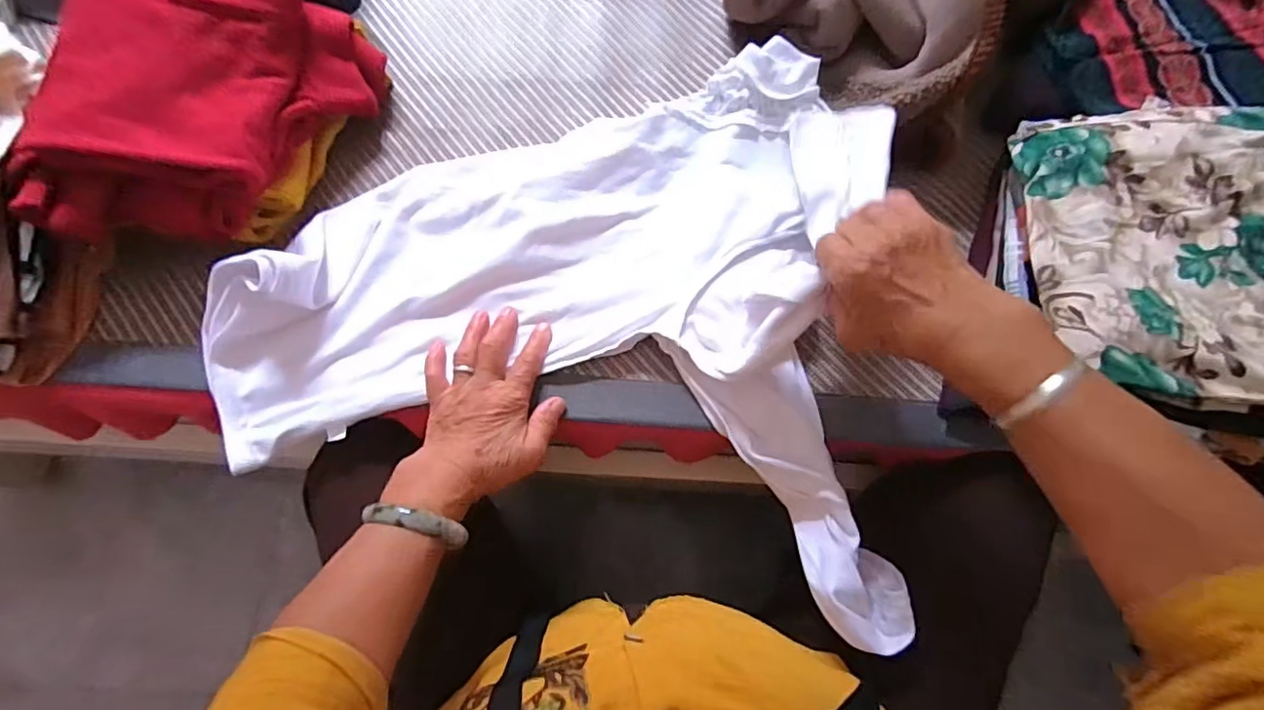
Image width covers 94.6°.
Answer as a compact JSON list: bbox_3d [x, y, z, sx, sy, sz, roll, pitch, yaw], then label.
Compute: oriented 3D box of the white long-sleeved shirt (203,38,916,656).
[{"bbox_3d":[-0.061,-0.037,0.479,0.544,0.104,0.489,1,72,0],"label":"white long-sleeved shirt"}]

